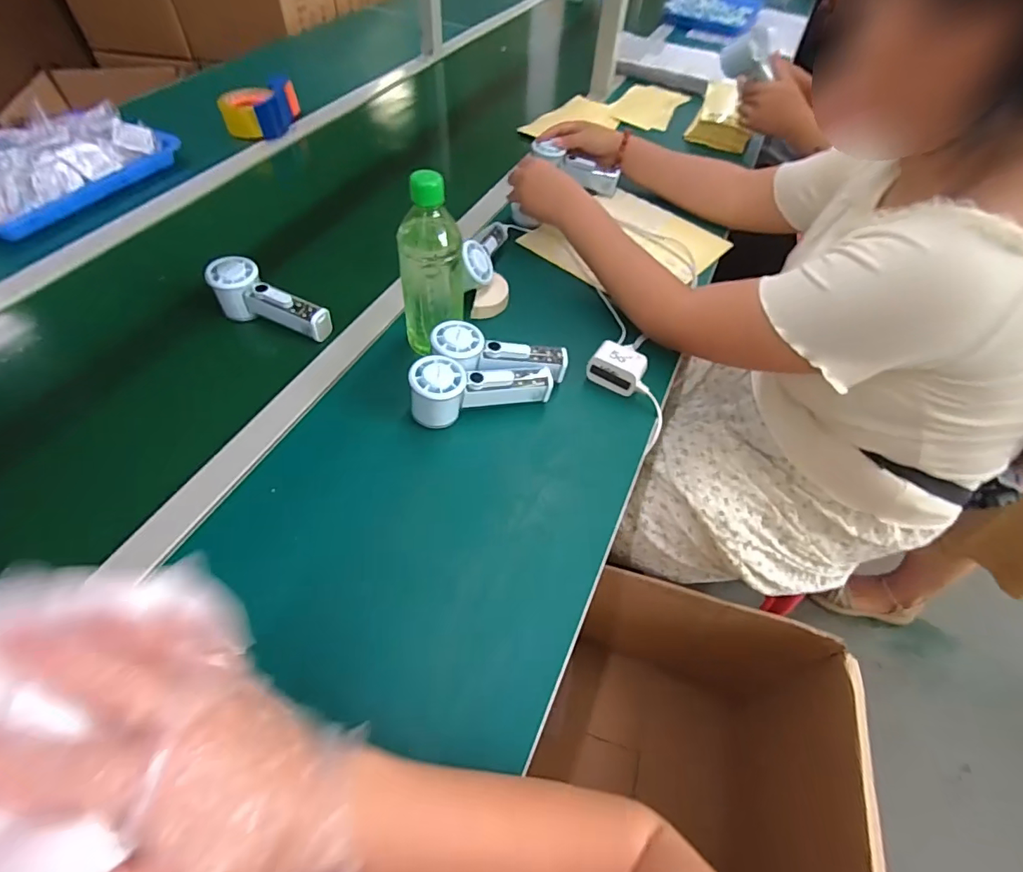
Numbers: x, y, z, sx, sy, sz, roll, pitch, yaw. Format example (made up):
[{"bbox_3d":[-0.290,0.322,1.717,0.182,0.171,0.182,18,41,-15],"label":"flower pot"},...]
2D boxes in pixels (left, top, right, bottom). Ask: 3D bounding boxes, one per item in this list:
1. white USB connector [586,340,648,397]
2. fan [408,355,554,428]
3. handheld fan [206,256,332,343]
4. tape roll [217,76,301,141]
[{"bbox_3d":[0.126,-0.081,0.592,0.060,0.036,0.045,28,56,17],"label":"white USB connector"},{"bbox_3d":[-0.034,-0.056,0.549,0.152,0.068,0.052,-15,55,-14],"label":"fan"},{"bbox_3d":[-0.293,-0.163,0.625,0.151,0.058,0.048,24,55,1],"label":"handheld fan"},{"bbox_3d":[-0.459,-0.616,0.948,0.082,0.061,0.147,28,56,17],"label":"tape roll"}]

